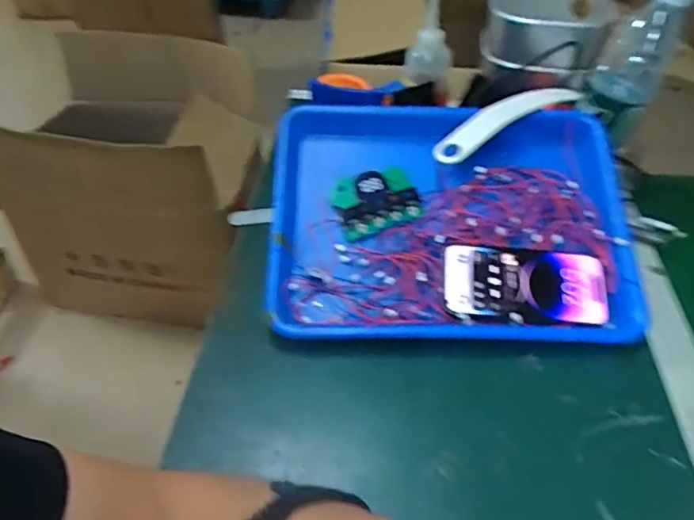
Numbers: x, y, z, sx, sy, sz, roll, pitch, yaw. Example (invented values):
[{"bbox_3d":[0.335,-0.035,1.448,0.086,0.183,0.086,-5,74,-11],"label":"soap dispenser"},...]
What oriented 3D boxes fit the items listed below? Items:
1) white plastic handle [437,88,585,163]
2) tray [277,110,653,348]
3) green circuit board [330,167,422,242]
[{"bbox_3d":[0.181,-0.154,0.584,0.217,0.030,0.034,-27,52,-26],"label":"white plastic handle"},{"bbox_3d":[0.096,-0.041,0.527,0.337,0.036,0.249,-1,64,1],"label":"tray"},{"bbox_3d":[0.028,-0.059,0.546,0.080,0.010,0.069,-20,67,-6],"label":"green circuit board"}]

